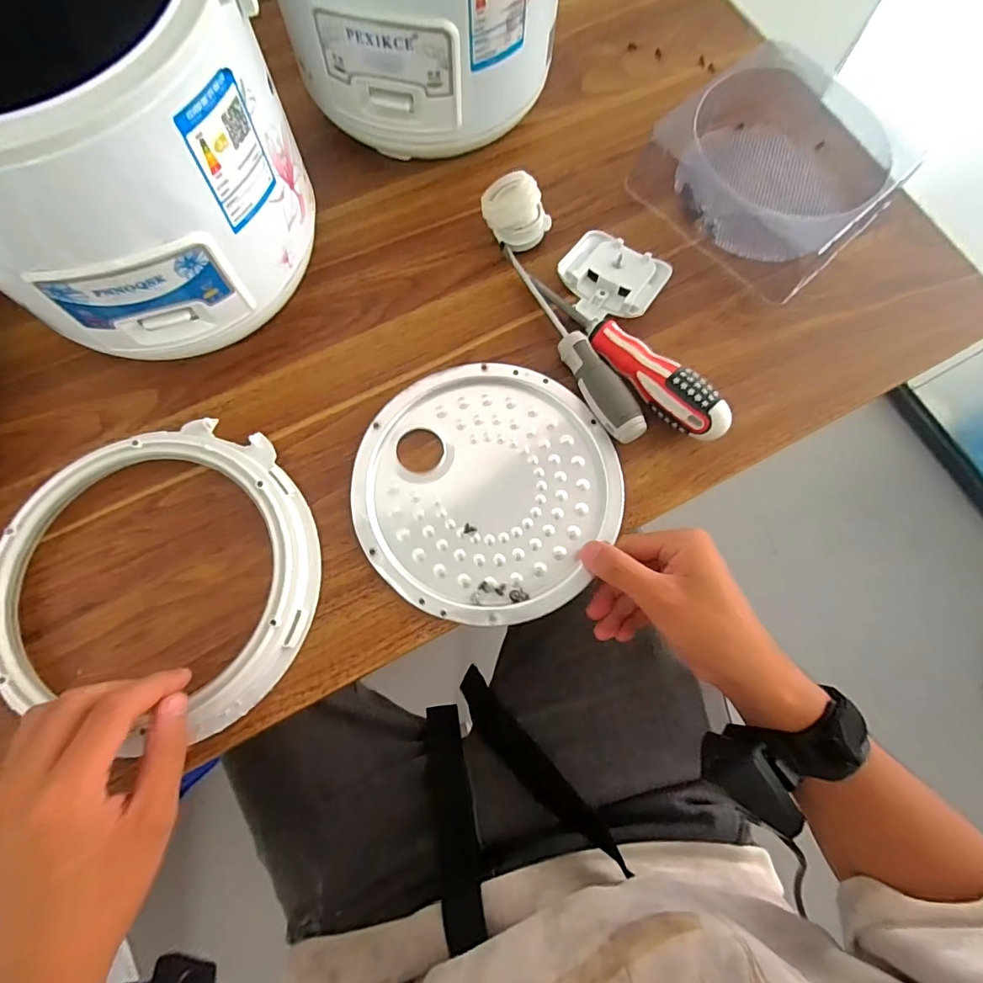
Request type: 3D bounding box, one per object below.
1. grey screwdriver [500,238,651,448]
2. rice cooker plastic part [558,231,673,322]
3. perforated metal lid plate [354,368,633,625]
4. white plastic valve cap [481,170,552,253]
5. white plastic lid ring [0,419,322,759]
[{"bbox_3d":[0.054,-0.113,0.366,0.023,0.025,0.180,-27,77,-9],"label":"grey screwdriver"},{"bbox_3d":[0.092,-0.167,0.387,0.075,0.017,0.069,34,76,7],"label":"rice cooker plastic part"},{"bbox_3d":[-0.002,-0.005,0.345,0.171,0.010,0.175,1,74,-2],"label":"perforated metal lid plate"},{"bbox_3d":[0.019,-0.213,0.384,0.049,0.045,0.034,-25,77,-9],"label":"white plastic valve cap"},{"bbox_3d":[-0.209,0.056,0.313,0.192,0.020,0.194,1,74,-2],"label":"white plastic lid ring"}]

